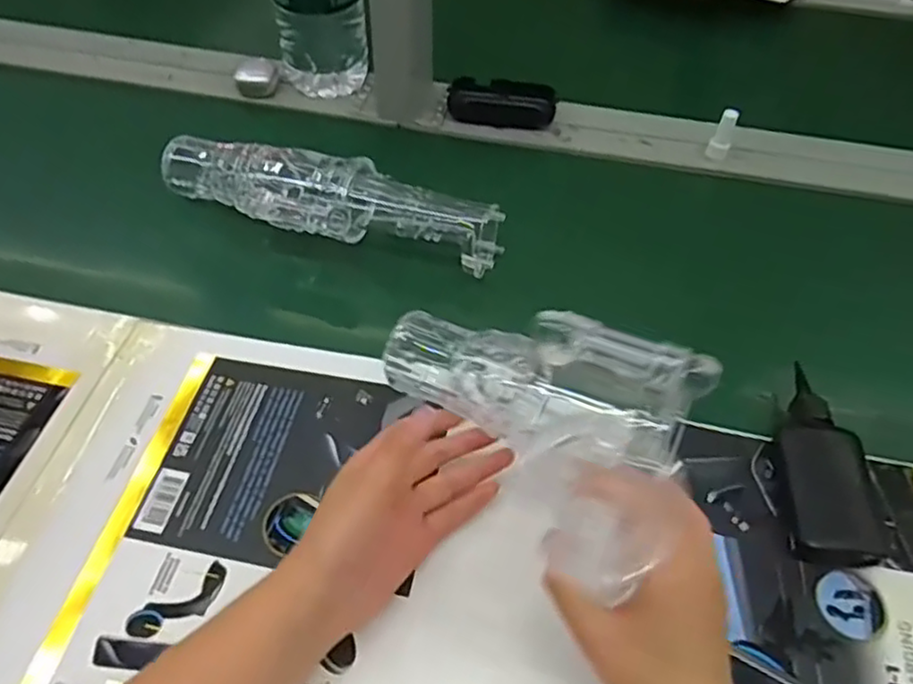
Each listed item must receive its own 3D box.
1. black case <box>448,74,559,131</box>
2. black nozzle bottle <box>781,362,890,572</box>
[{"bbox_3d":[0.049,-0.251,0.714,0.108,0.034,0.040,11,54,7],"label":"black case"},{"bbox_3d":[0.250,0.081,0.466,0.056,0.018,0.140,4,54,2],"label":"black nozzle bottle"}]

